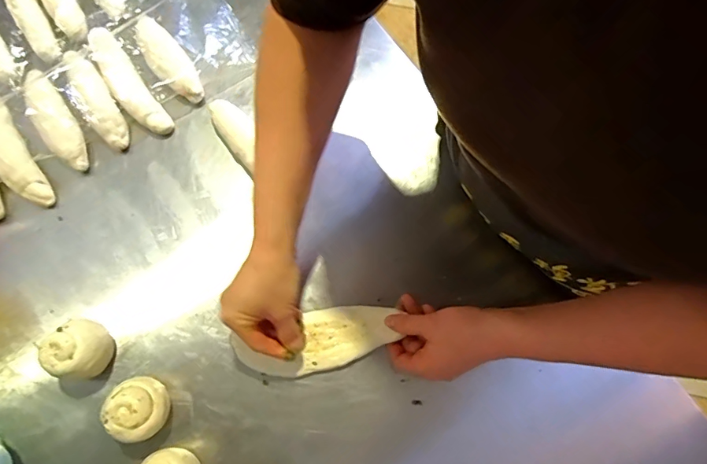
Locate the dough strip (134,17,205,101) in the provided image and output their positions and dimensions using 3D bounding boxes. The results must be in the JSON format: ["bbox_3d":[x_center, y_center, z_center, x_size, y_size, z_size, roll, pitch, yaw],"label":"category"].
[{"bbox_3d":[-0.236,-0.217,0.564,0.047,0.037,0.126,-37,78,-10],"label":"dough strip"}]

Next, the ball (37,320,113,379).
[{"bbox_3d":[-0.279,0.121,0.461,0.051,0.061,0.058,13,74,3],"label":"ball"}]

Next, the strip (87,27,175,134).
[{"bbox_3d":[-0.280,-0.188,0.543,0.038,0.027,0.157,-35,88,-10],"label":"strip"}]

